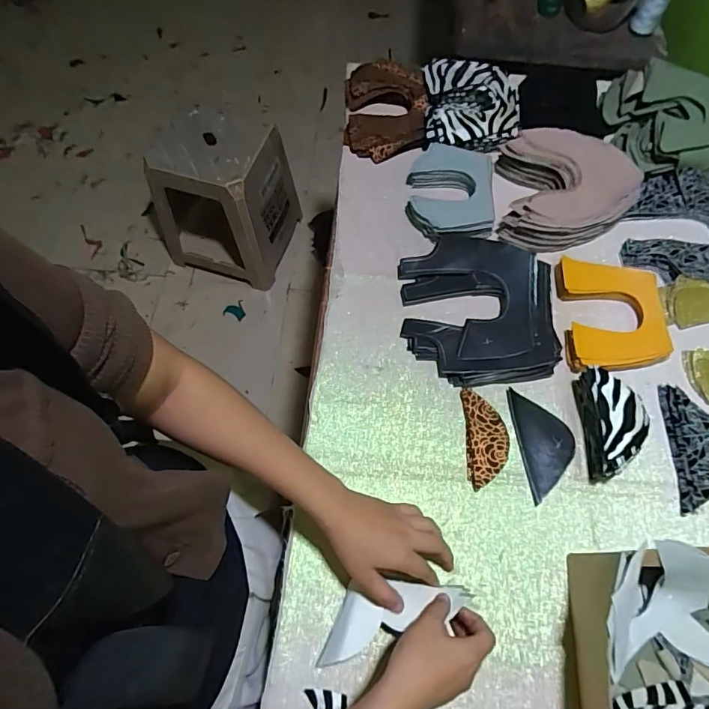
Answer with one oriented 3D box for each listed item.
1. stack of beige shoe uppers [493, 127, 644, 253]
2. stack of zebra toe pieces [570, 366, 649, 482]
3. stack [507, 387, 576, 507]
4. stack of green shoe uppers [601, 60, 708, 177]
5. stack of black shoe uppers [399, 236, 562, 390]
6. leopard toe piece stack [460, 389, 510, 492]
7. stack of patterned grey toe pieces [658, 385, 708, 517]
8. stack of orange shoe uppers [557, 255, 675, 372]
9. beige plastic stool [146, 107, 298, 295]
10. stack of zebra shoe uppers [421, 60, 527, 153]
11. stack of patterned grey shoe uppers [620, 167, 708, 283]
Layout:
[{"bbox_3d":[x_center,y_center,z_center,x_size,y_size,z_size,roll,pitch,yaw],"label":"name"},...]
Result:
[{"bbox_3d":[0.305,-0.241,0.678,0.180,0.060,0.178,5,66,1],"label":"stack of beige shoe uppers"},{"bbox_3d":[0.291,0.077,0.534,0.048,0.059,0.120,3,66,0],"label":"stack of zebra toe pieces"},{"bbox_3d":[0.226,0.104,0.557,0.060,0.014,0.127,-4,67,-3],"label":"stack"},{"bbox_3d":[0.486,-0.351,0.711,0.196,0.070,0.165,13,67,5],"label":"stack of green shoe uppers"},{"bbox_3d":[0.160,-0.063,0.614,0.187,0.036,0.206,1,66,-1],"label":"stack of black shoe uppers"},{"bbox_3d":[0.156,0.098,0.556,0.048,0.013,0.113,0,66,-1],"label":"leopard toe piece stack"},{"bbox_3d":[0.410,0.109,0.549,0.072,0.011,0.146,4,66,1],"label":"stack of patterned grey toe pieces"},{"bbox_3d":[0.332,-0.057,0.608,0.130,0.033,0.158,-3,67,-2],"label":"stack of orange shoe uppers"},{"bbox_3d":[-0.391,-0.451,1.386,0.356,0.416,0.331,13,67,4],"label":"beige plastic stool"},{"bbox_3d":[0.184,-0.395,0.740,0.158,0.040,0.161,10,67,3],"label":"stack of zebra shoe uppers"},{"bbox_3d":[0.480,-0.178,0.666,0.180,0.036,0.179,5,66,1],"label":"stack of patterned grey shoe uppers"}]

